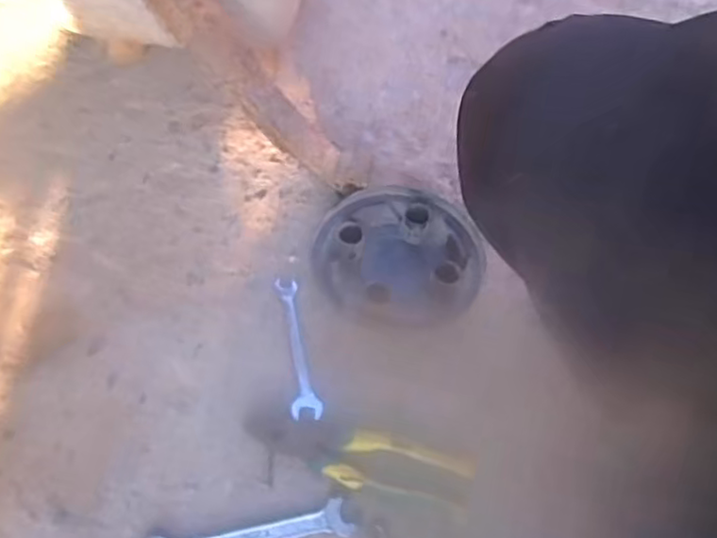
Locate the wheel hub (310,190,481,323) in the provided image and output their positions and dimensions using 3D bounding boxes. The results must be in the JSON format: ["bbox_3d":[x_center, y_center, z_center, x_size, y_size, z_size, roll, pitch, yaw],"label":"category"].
[{"bbox_3d":[0.038,-0.015,0.643,0.156,0.048,0.149,1,62,-2],"label":"wheel hub"}]

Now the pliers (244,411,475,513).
[{"bbox_3d":[-0.002,0.161,0.564,0.193,0.010,0.048,12,62,3],"label":"pliers"}]

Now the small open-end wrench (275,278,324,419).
[{"bbox_3d":[-0.059,0.071,0.612,0.026,0.009,0.142,-10,63,-8],"label":"small open-end wrench"}]

